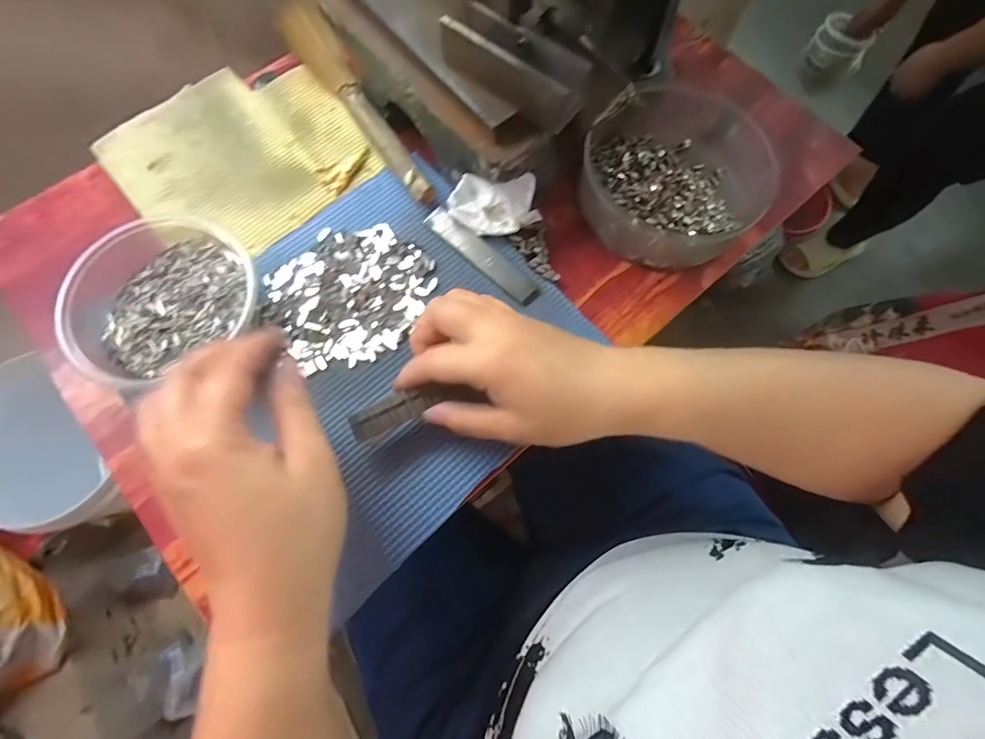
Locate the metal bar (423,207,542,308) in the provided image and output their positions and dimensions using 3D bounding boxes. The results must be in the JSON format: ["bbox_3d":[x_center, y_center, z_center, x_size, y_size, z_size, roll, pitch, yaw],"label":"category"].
[{"bbox_3d":[-0.007,-0.085,0.335,0.100,0.005,0.020,41,76,10],"label":"metal bar"}]

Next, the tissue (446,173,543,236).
[{"bbox_3d":[0.002,-0.119,0.329,0.062,0.038,0.033,14,73,2],"label":"tissue"}]

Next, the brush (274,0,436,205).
[{"bbox_3d":[-0.111,-0.220,0.361,0.030,0.020,0.228,-32,77,-11],"label":"brush"}]

